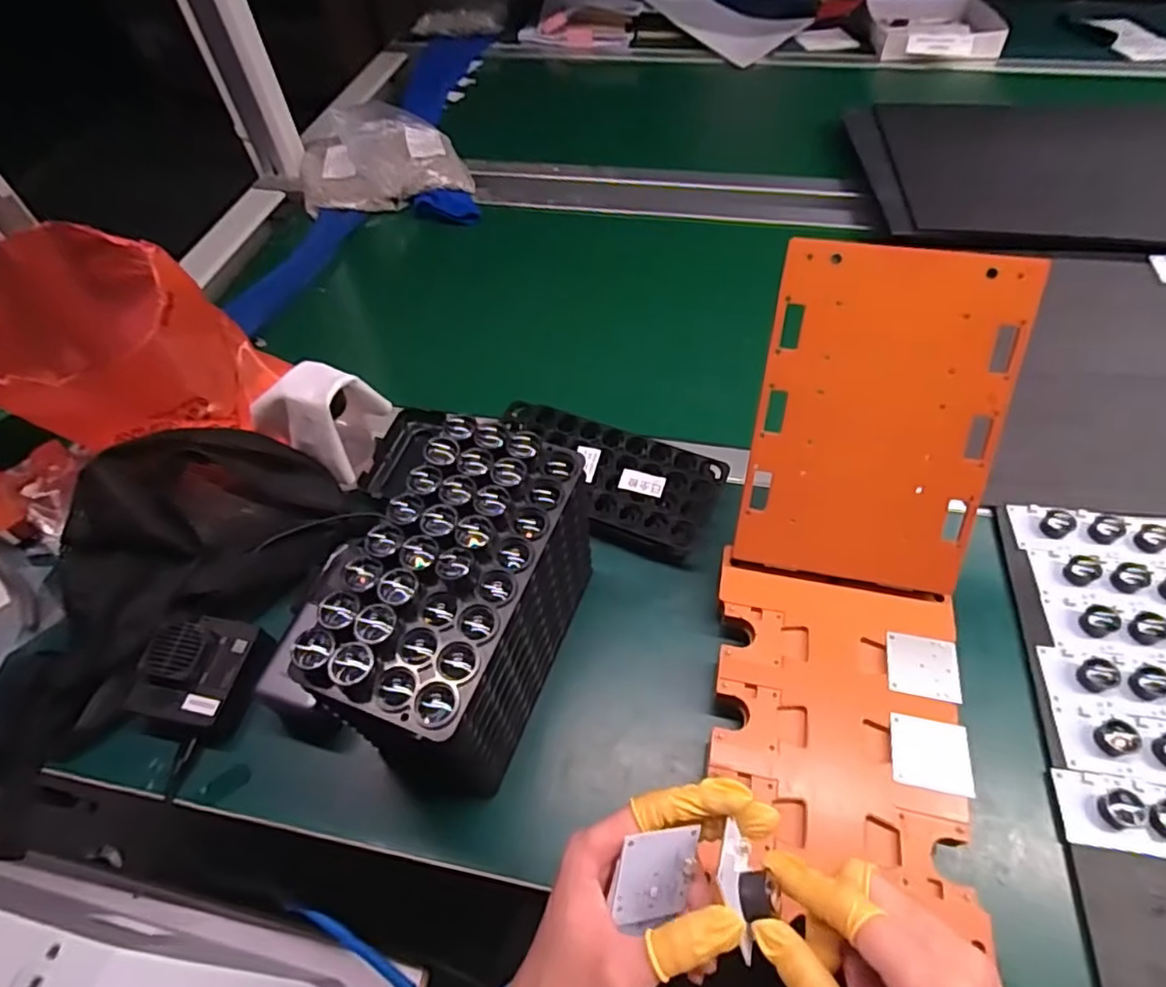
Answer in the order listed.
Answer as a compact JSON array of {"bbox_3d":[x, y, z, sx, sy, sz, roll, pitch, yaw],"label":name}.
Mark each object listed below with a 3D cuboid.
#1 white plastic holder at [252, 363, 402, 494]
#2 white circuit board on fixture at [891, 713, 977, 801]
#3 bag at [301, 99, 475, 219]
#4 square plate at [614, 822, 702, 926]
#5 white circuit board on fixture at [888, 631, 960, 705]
[{"bbox_3d":[-0.234,-0.076,0.571,0.080,0.098,0.087,19,57,16],"label":"white plastic holder"},{"bbox_3d":[0.232,0.173,0.418,0.049,0.004,0.046,9,55,10],"label":"white circuit board on fixture"},{"bbox_3d":[-0.297,-0.491,0.916,0.244,0.090,0.155,-12,54,-5],"label":"bag"},{"bbox_3d":[0.037,0.188,0.307,0.043,0.004,0.042,11,92,-25],"label":"square plate"},{"bbox_3d":[0.245,0.124,0.451,0.048,0.004,0.045,10,55,10],"label":"white circuit board on fixture"}]

